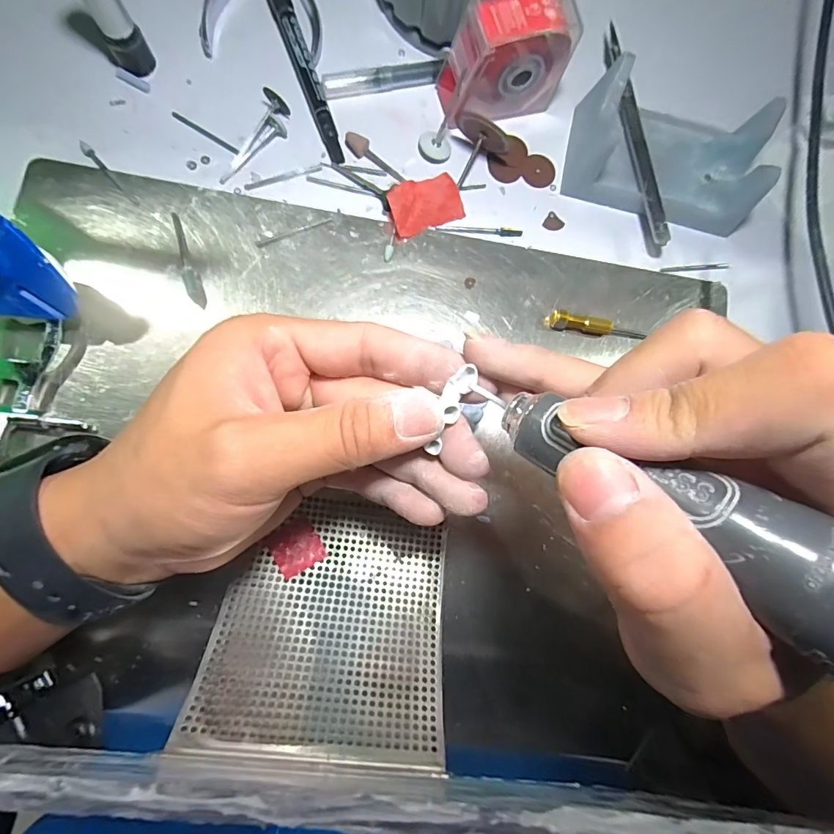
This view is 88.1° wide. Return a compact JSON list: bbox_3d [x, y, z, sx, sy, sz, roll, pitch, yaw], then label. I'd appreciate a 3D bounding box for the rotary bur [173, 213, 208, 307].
[{"bbox_3d":[-0.121,-0.083,0.226,0.008,0.004,0.054,-18,85,-7],"label":"rotary bur"}]

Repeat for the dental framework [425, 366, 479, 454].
[{"bbox_3d":[0.012,-0.003,0.144,0.008,0.006,0.031,23,92,-2],"label":"dental framework"}]

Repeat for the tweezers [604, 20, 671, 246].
[{"bbox_3d":[0.126,-0.163,0.255,0.012,0.015,0.133,-11,84,-7],"label":"tweezers"}]

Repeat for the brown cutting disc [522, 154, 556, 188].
[{"bbox_3d":[0.073,-0.147,0.258,0.020,0.004,0.020,0,84,-4],"label":"brown cutting disc"}]

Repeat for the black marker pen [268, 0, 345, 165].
[{"bbox_3d":[-0.068,-0.209,0.244,0.013,0.011,0.135,-19,85,-7],"label":"black marker pen"}]

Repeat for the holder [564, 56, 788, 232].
[{"bbox_3d":[0.144,-0.151,0.244,0.106,0.039,0.067,8,82,-4],"label":"holder"}]

